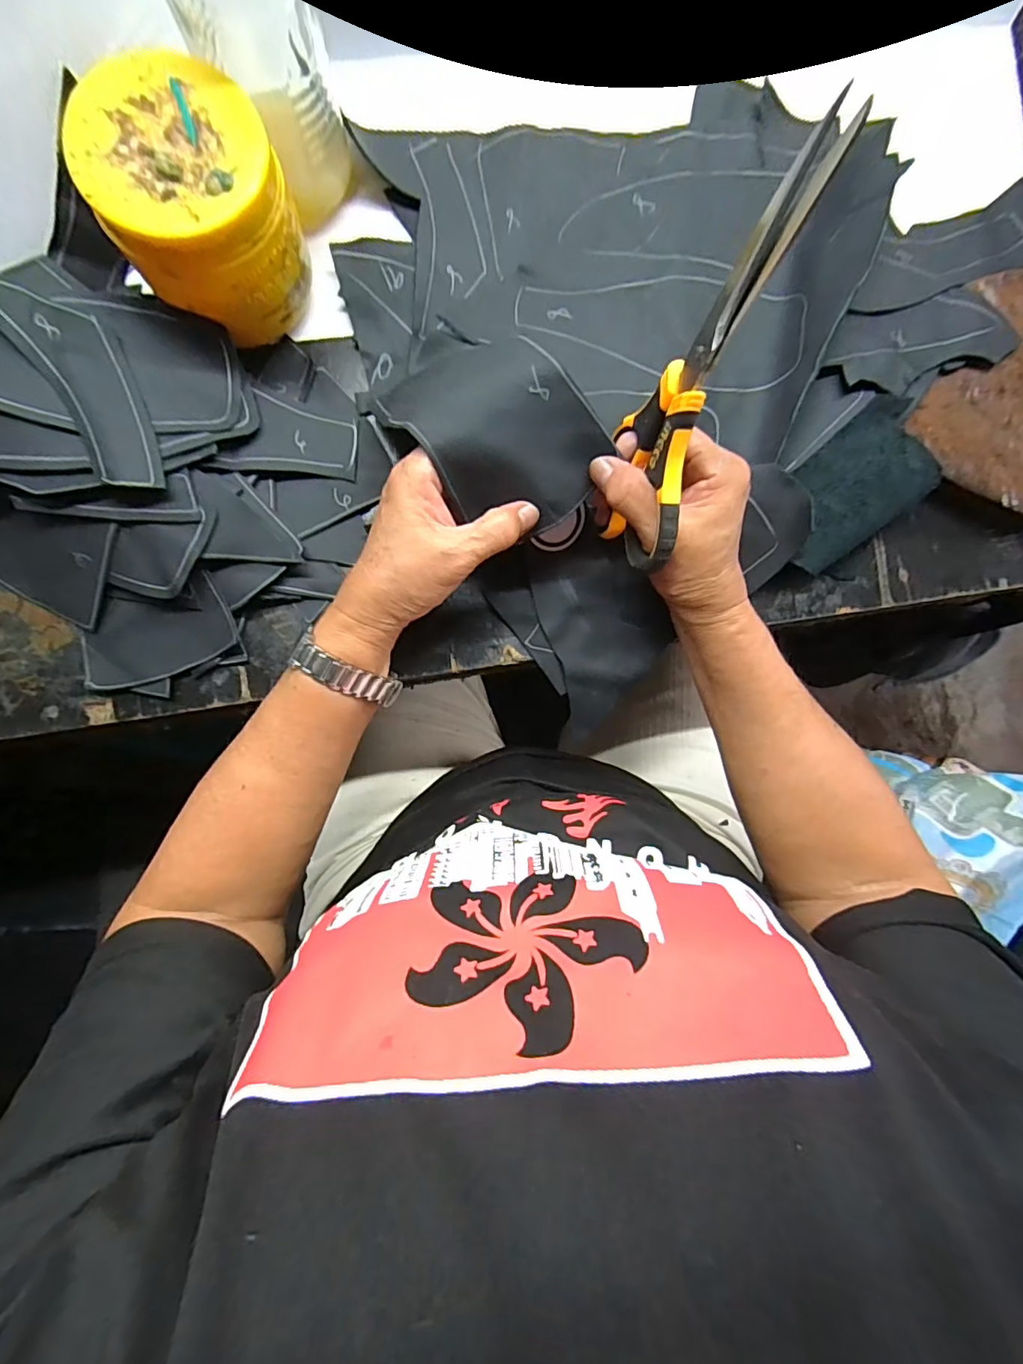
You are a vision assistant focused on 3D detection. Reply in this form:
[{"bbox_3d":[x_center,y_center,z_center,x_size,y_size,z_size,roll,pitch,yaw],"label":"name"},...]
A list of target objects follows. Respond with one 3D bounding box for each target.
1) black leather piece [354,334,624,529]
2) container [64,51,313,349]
[{"bbox_3d":[-0.005,-0.133,0.289,0.091,0.032,0.102,-41,93,-4],"label":"black leather piece"},{"bbox_3d":[-0.166,-0.253,0.297,0.090,0.087,0.089,0,90,-5],"label":"container"}]

